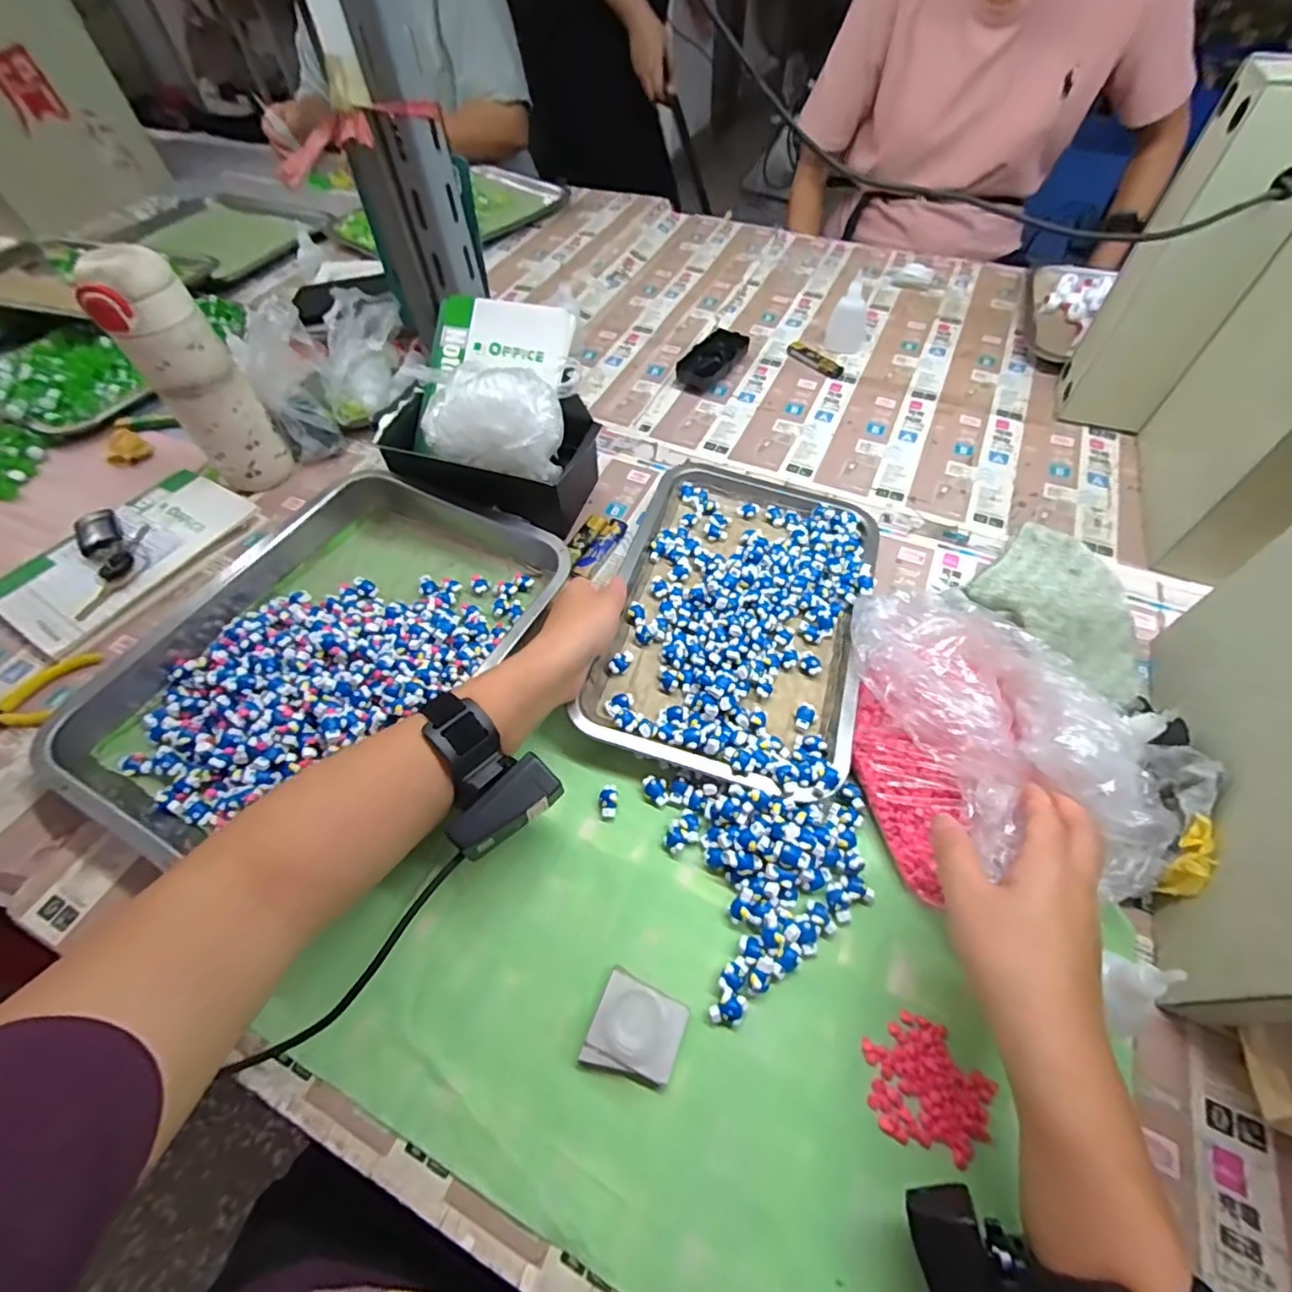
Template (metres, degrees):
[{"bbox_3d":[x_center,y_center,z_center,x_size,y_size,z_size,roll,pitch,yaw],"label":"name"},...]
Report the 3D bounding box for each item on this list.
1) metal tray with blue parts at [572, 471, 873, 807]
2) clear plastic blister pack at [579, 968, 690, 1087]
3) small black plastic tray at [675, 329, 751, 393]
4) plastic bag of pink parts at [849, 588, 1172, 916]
[{"bbox_3d":[0.082,-0.038,0.489,0.204,0.032,0.313,14,57,11],"label":"metal tray with blue parts"},{"bbox_3d":[-0.005,0.219,0.325,0.049,0.010,0.045,19,58,14],"label":"clear plastic blister pack"},{"bbox_3d":[0.084,-0.357,0.717,0.059,0.032,0.095,26,60,18],"label":"small black plastic tray"},{"bbox_3d":[0.242,0.052,0.388,0.179,0.073,0.204,3,55,3],"label":"plastic bag of pink parts"}]

